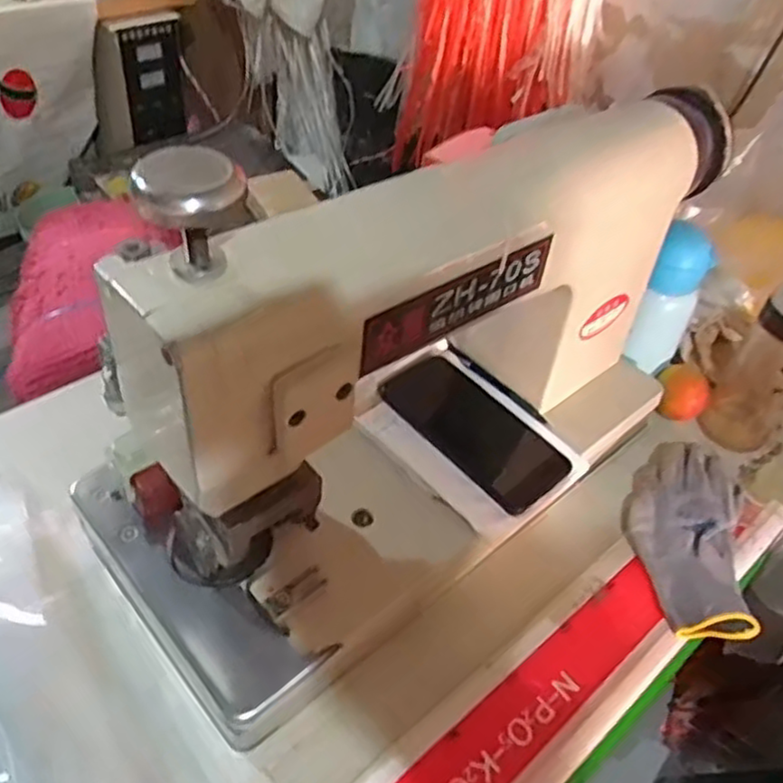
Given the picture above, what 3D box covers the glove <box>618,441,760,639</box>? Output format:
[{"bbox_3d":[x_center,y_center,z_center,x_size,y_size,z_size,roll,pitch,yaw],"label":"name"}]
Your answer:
[{"bbox_3d":[0.261,0.119,0.637,0.100,0.031,0.197,13,44,6],"label":"glove"}]

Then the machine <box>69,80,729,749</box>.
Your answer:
[{"bbox_3d":[0.055,-0.061,0.549,0.546,0.305,0.218,-29,55,-32],"label":"machine"}]

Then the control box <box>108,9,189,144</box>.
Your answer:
[{"bbox_3d":[-0.527,-0.693,1.588,0.139,0.243,0.079,-12,48,-18],"label":"control box"}]

